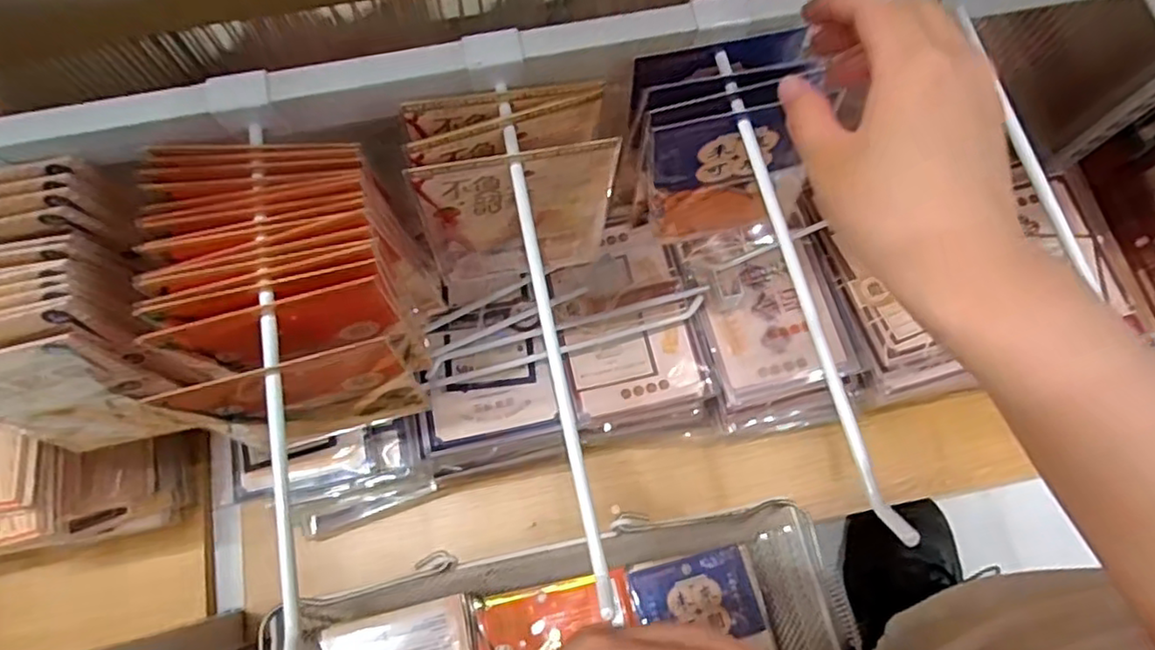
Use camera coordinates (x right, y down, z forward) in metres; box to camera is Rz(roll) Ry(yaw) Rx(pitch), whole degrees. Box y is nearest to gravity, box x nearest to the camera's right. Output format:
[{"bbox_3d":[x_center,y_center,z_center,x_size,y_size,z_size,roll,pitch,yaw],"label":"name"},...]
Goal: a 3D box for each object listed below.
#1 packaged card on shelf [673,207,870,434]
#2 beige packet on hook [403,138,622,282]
[{"bbox_3d":[0.165,-0.006,0.553,0.116,0.020,0.175,-14,74,-6],"label":"packaged card on shelf"},{"bbox_3d":[-0.031,-0.058,0.361,0.101,0.119,0.010,-9,73,-4],"label":"beige packet on hook"}]

